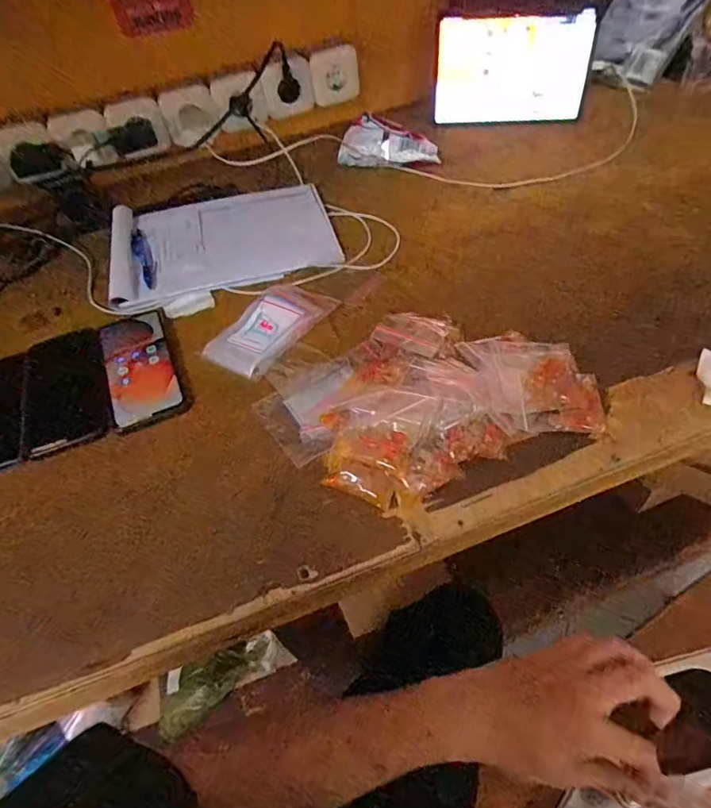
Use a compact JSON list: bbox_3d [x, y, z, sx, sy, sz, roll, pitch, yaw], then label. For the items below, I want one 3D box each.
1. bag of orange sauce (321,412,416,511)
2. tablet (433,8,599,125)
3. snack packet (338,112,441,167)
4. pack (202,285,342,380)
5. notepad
[{"bbox_3d":[0.013,0.048,0.456,0.069,0.026,0.070,16,56,18],"label":"bag of orange sauce"},{"bbox_3d":[0.259,-0.553,0.835,0.241,0.149,0.012,3,38,7],"label":"tablet"},{"bbox_3d":[0.056,-0.426,0.818,0.158,0.051,0.060,8,54,12],"label":"snack packet"},{"bbox_3d":[-0.098,-0.090,0.583,0.092,0.015,0.150,21,58,20],"label":"pack"},{"bbox_3d":[-0.190,-0.233,0.711,0.305,0.024,0.219,-16,53,-6],"label":"notepad"}]

